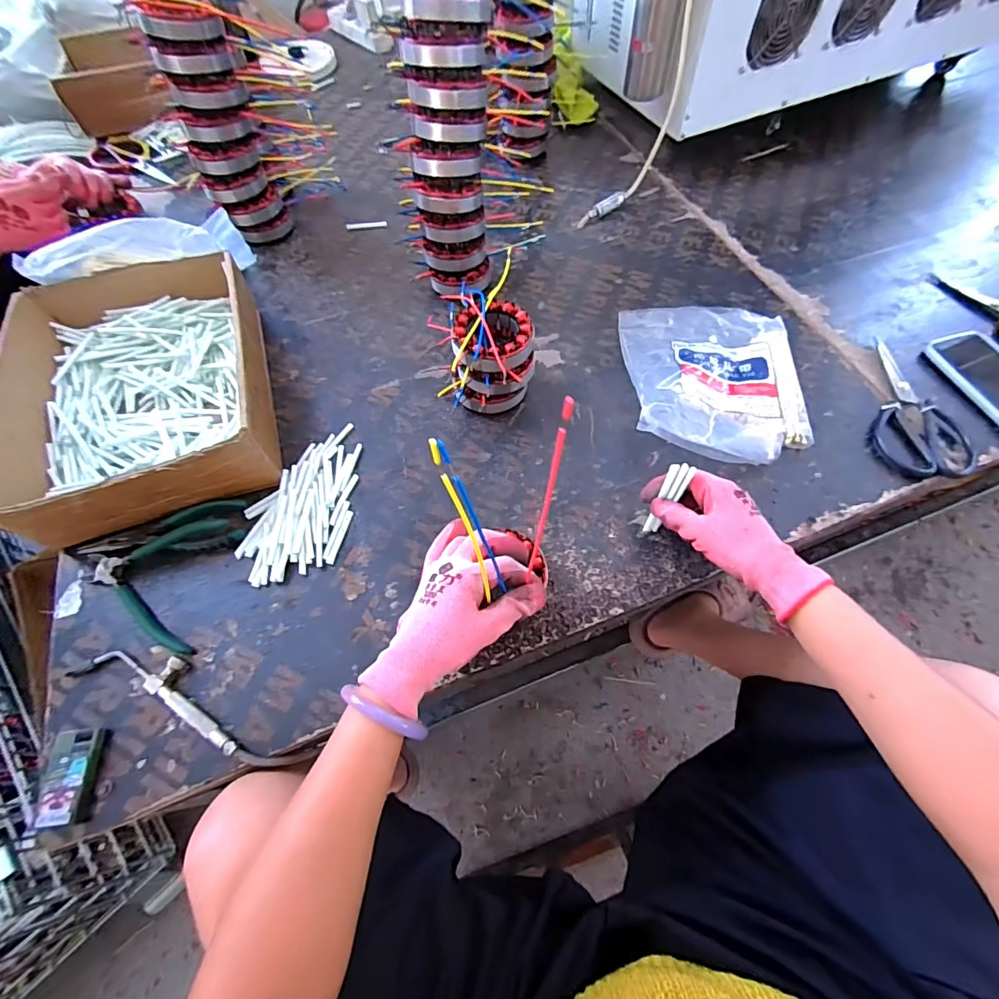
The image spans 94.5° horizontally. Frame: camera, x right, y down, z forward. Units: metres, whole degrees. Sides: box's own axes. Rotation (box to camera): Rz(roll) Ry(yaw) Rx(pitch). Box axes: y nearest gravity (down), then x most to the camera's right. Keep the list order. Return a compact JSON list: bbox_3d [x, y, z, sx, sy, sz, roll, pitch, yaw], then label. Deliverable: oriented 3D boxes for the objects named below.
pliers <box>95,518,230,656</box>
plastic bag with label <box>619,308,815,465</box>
[{"bbox_3d":[-0.334,0.082,0.443,0.114,0.014,0.131,-5,61,0],"label":"pliers"},{"bbox_3d":[0.252,-0.156,0.541,0.199,0.059,0.253,5,61,5],"label":"plastic bag with label"}]

